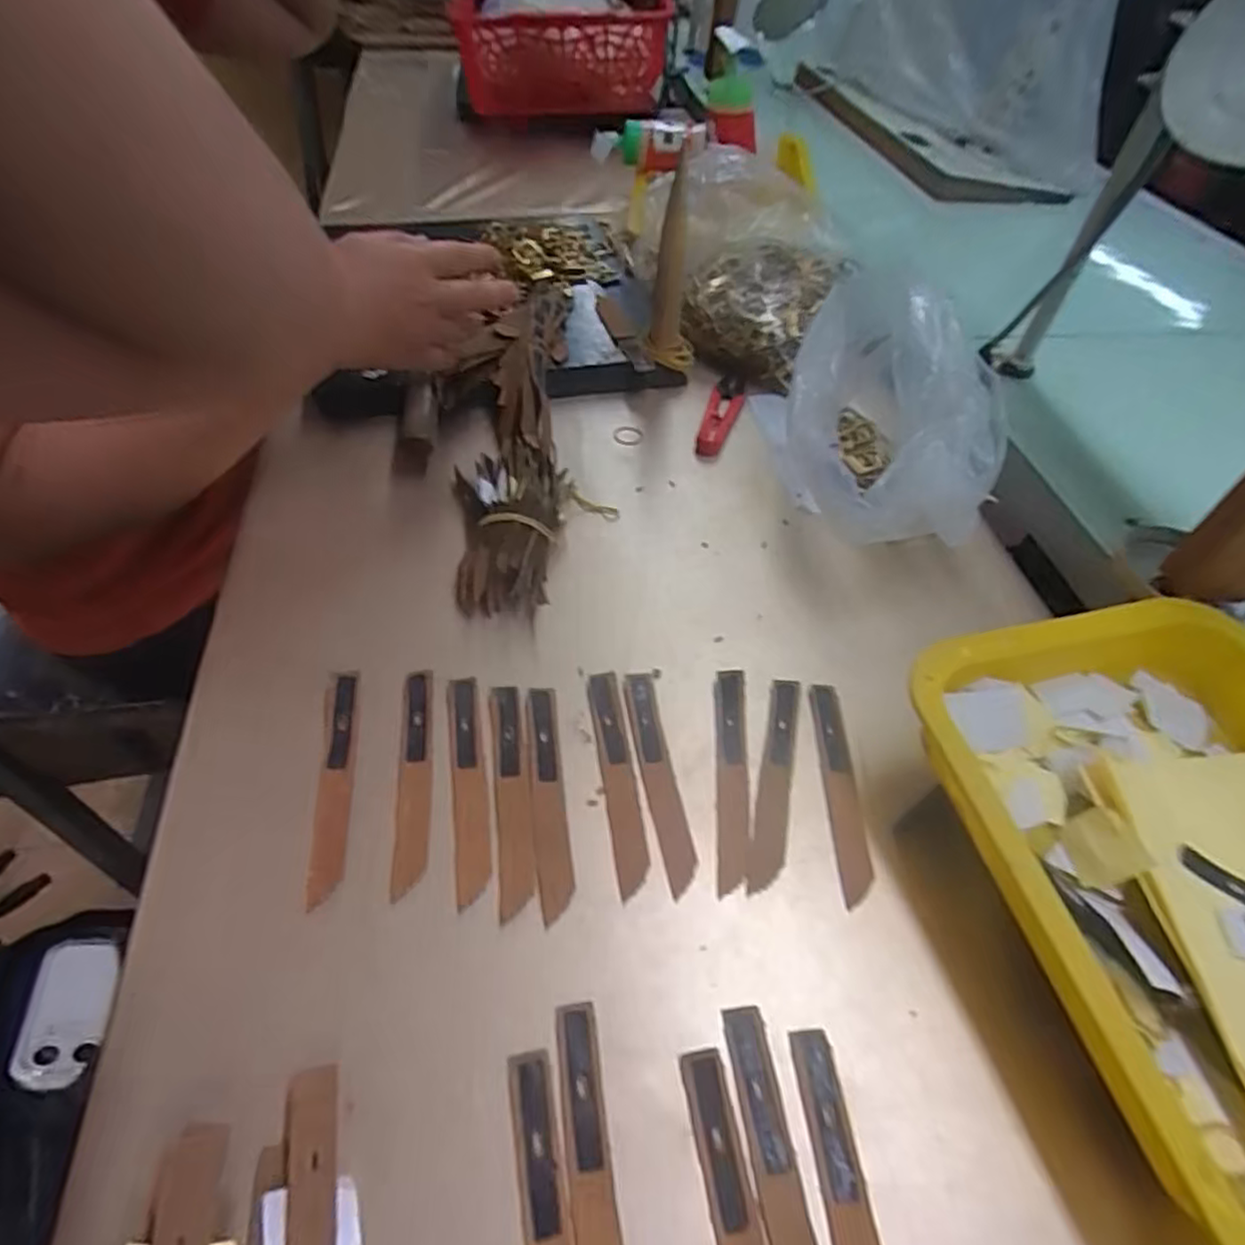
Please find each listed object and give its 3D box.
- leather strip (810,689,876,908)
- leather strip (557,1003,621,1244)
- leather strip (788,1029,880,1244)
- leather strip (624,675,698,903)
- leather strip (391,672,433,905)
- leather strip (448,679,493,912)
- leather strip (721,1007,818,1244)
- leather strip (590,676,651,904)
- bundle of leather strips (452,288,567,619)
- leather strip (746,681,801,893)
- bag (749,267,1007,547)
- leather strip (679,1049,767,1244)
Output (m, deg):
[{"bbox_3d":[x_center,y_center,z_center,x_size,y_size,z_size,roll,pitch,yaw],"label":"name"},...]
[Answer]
[{"bbox_3d":[0.116,0.087,0.373,0.018,0.004,0.121,7,51,-7],"label":"leather strip"},{"bbox_3d":[-0.011,0.210,0.258,0.017,0.004,0.124,-6,50,-9],"label":"leather strip"},{"bbox_3d":[0.084,0.220,0.256,0.017,0.004,0.124,-2,50,-6],"label":"leather strip"},{"bbox_3d":[0.019,0.079,0.369,0.017,0.005,0.122,-7,51,-9],"label":"leather strip"},{"bbox_3d":[-0.107,0.077,0.361,0.016,0.006,0.120,-4,50,-7],"label":"leather strip"},{"bbox_3d":[-0.078,0.081,0.360,0.017,0.004,0.121,-6,51,-9],"label":"leather strip"},{"bbox_3d":[0.060,0.213,0.260,0.019,0.004,0.124,-4,50,-8],"label":"leather strip"},{"bbox_3d":[-0.003,0.080,0.370,0.017,0.004,0.123,-9,53,-4],"label":"leather strip"},{"bbox_3d":[-0.078,-0.156,0.526,0.079,0.058,0.356,0,50,-4],"label":"bundle of leather strips"},{"bbox_3d":[0.081,0.081,0.372,0.017,0.005,0.124,12,50,6],"label":"leather strip"},{"bbox_3d":[0.175,-0.142,0.489,0.125,0.133,0.194,2,50,-2],"label":"bag"},{"bbox_3d":[0.044,0.224,0.250,0.017,0.004,0.123,-7,51,-10],"label":"leather strip"}]

